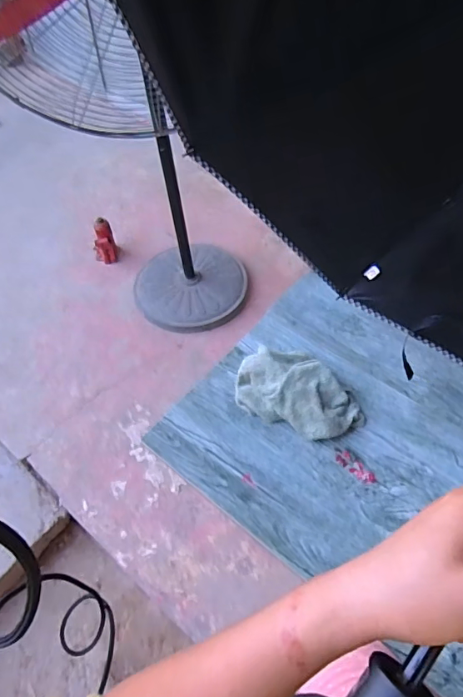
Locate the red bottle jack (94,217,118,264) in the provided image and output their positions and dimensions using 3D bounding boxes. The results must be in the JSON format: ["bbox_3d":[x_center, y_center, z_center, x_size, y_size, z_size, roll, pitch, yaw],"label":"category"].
[{"bbox_3d":[-0.453,-0.382,1.691,0.074,0.160,0.072,-21,54,-16],"label":"red bottle jack"}]

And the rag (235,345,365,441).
[{"bbox_3d":[0.116,0.068,0.798,0.211,0.052,0.134,22,54,17],"label":"rag"}]

